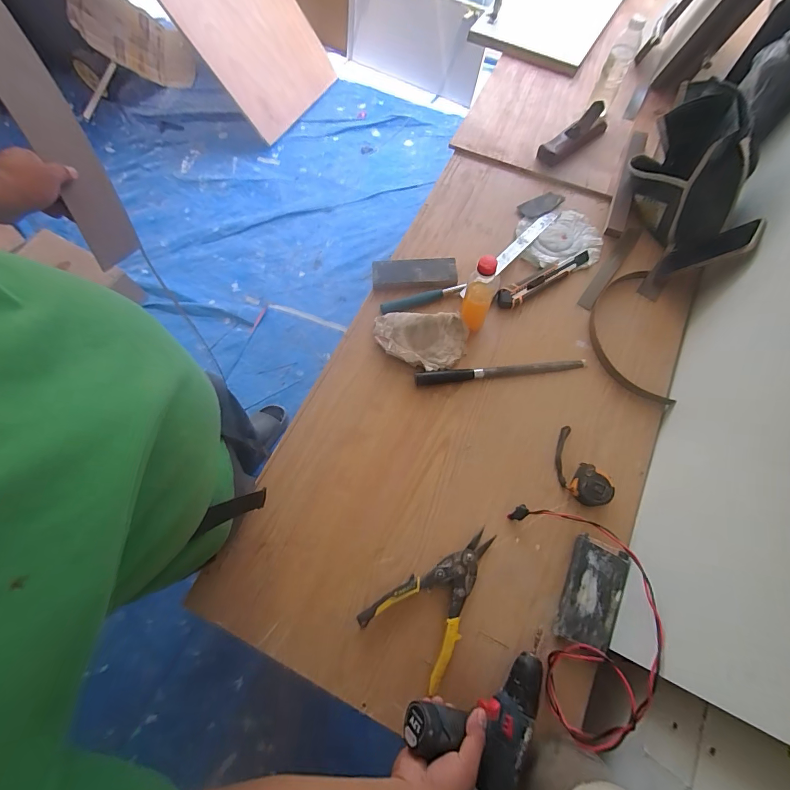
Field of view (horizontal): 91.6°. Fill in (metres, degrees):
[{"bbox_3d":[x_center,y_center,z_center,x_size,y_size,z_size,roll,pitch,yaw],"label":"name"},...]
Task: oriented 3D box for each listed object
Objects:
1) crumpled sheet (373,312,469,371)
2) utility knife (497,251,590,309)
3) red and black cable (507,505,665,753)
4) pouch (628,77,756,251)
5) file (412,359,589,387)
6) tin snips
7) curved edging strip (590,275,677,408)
[{"bbox_3d":[0.049,-0.105,0.734,0.172,0.026,0.110,3,70,3],"label":"crumpled sheet"},{"bbox_3d":[0.306,-0.239,0.786,0.227,0.013,0.038,-30,72,-9],"label":"utility knife"},{"bbox_3d":[0.280,0.299,0.526,0.158,0.129,0.309,-7,70,-1],"label":"red and black cable"},{"bbox_3d":[0.562,-0.445,0.745,0.123,0.204,0.260,-7,70,-1],"label":"pouch"},{"bbox_3d":[0.200,-0.045,0.717,0.321,0.015,0.026,-5,70,0],"label":"file"},{"bbox_3d":[0.074,0.301,0.582,0.138,0.035,0.218,41,76,15],"label":"tin snips"},{"bbox_3d":[0.440,-0.115,0.737,0.119,0.020,0.278,1,70,2],"label":"curved edging strip"}]

